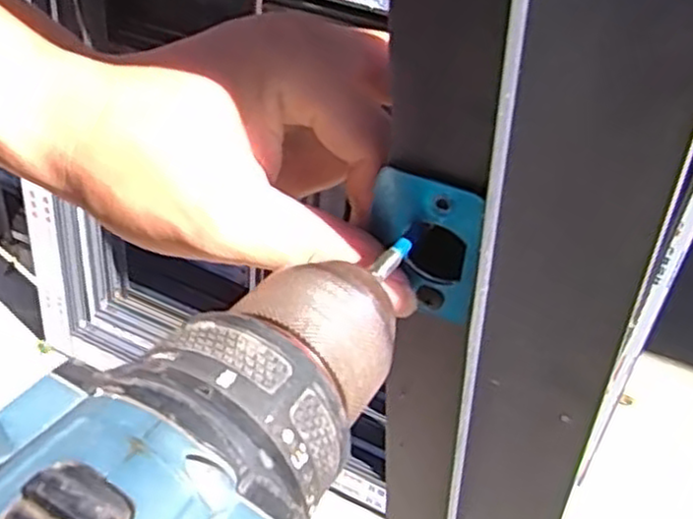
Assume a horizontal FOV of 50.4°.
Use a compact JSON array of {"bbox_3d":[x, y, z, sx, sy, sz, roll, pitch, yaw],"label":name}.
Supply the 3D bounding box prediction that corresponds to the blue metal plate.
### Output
[{"bbox_3d":[0.023,-0.004,0.231,0.037,0.053,0.004,23,51,19],"label":"blue metal plate"}]

